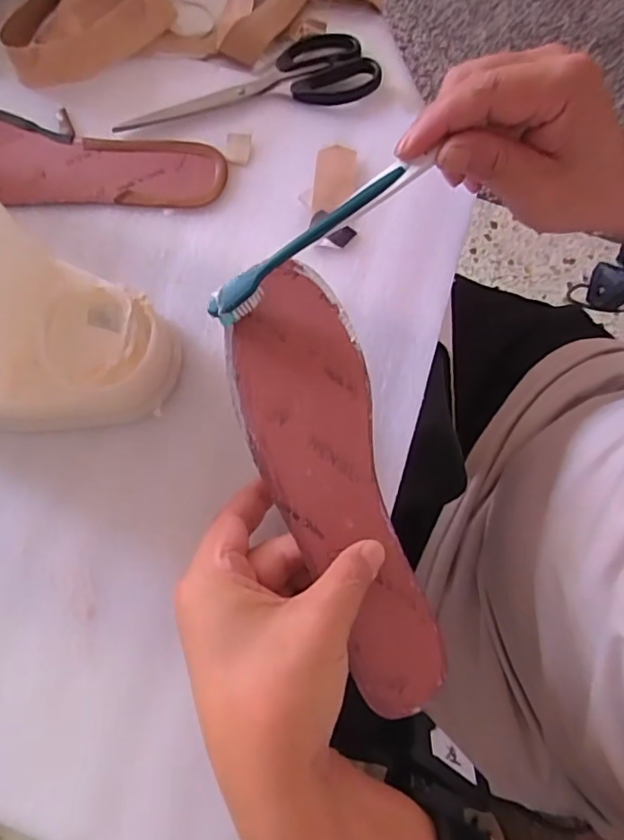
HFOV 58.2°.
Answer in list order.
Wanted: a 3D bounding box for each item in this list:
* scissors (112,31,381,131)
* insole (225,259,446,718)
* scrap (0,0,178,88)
[{"bbox_3d":[-0.046,-0.246,0.422,0.197,0.008,0.076,-28,76,-9],"label":"scissors"},{"bbox_3d":[0.009,0.033,0.300,0.073,0.007,0.238,-13,83,-15],"label":"insole"},{"bbox_3d":[-0.173,-0.304,0.426,0.077,0.030,0.133,40,77,9],"label":"scrap"}]

